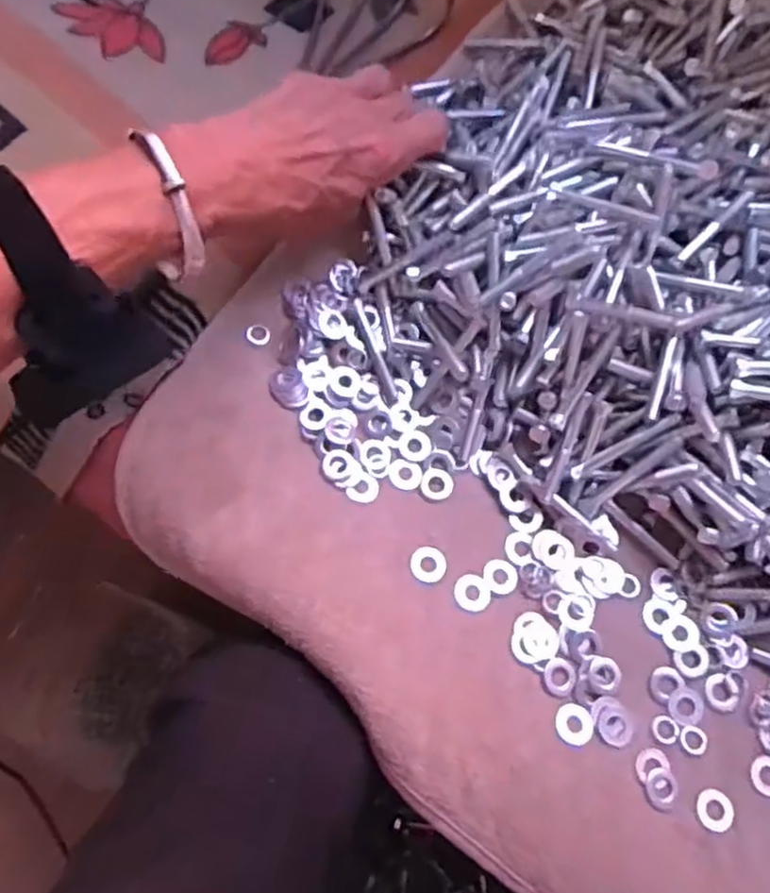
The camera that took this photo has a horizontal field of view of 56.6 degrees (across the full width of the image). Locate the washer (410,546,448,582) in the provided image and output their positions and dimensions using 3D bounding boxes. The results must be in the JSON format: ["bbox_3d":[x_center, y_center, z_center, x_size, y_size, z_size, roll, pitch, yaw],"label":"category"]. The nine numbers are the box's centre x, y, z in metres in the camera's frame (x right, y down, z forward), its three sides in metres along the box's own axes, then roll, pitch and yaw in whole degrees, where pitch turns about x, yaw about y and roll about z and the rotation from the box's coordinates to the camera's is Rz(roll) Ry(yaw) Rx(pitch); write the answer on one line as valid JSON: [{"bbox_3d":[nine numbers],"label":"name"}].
[{"bbox_3d":[0.021,0.057,0.345,0.017,0.004,0.017,1,70,-2],"label":"washer"}]

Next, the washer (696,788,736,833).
[{"bbox_3d":[0.146,0.161,0.315,0.016,0.004,0.016,1,70,-2],"label":"washer"}]

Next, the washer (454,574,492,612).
[{"bbox_3d":[0.042,0.070,0.342,0.018,0.004,0.018,1,70,-2],"label":"washer"}]

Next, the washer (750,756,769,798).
[{"bbox_3d":[0.174,0.149,0.322,0.017,0.004,0.016,1,70,-2],"label":"washer"}]

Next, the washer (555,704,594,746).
[{"bbox_3d":[0.087,0.126,0.325,0.017,0.004,0.017,1,70,-2],"label":"washer"}]

